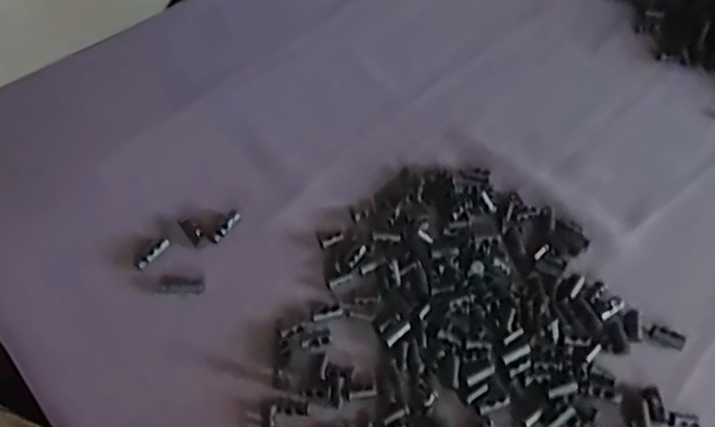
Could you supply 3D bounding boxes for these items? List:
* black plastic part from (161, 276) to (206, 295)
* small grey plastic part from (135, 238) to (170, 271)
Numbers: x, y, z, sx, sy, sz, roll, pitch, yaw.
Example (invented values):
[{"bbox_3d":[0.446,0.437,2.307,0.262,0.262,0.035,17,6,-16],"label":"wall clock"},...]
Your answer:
[{"bbox_3d":[-0.107,0.043,0.356,0.028,0.004,0.011,5,53,4],"label":"black plastic part"},{"bbox_3d":[-0.128,0.026,0.367,0.006,0.007,0.026,32,60,22],"label":"small grey plastic part"}]

